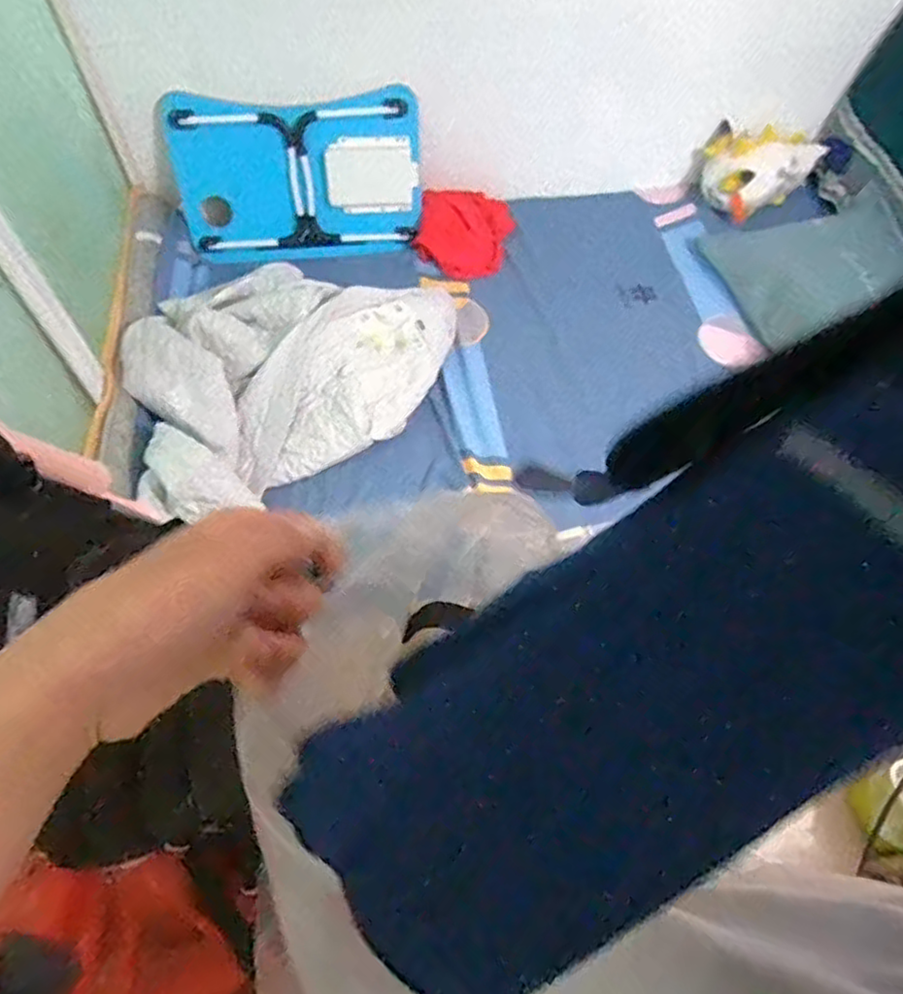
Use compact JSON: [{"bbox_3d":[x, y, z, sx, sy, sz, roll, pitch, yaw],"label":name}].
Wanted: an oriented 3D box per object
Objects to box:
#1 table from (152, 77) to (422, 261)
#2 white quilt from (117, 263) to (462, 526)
[{"bbox_3d":[-0.374,-0.792,1.671,0.597,0.375,0.054,-6,39,-6],"label":"table"},{"bbox_3d":[-0.362,-0.312,1.447,0.840,0.198,0.542,-40,65,-22],"label":"white quilt"}]

